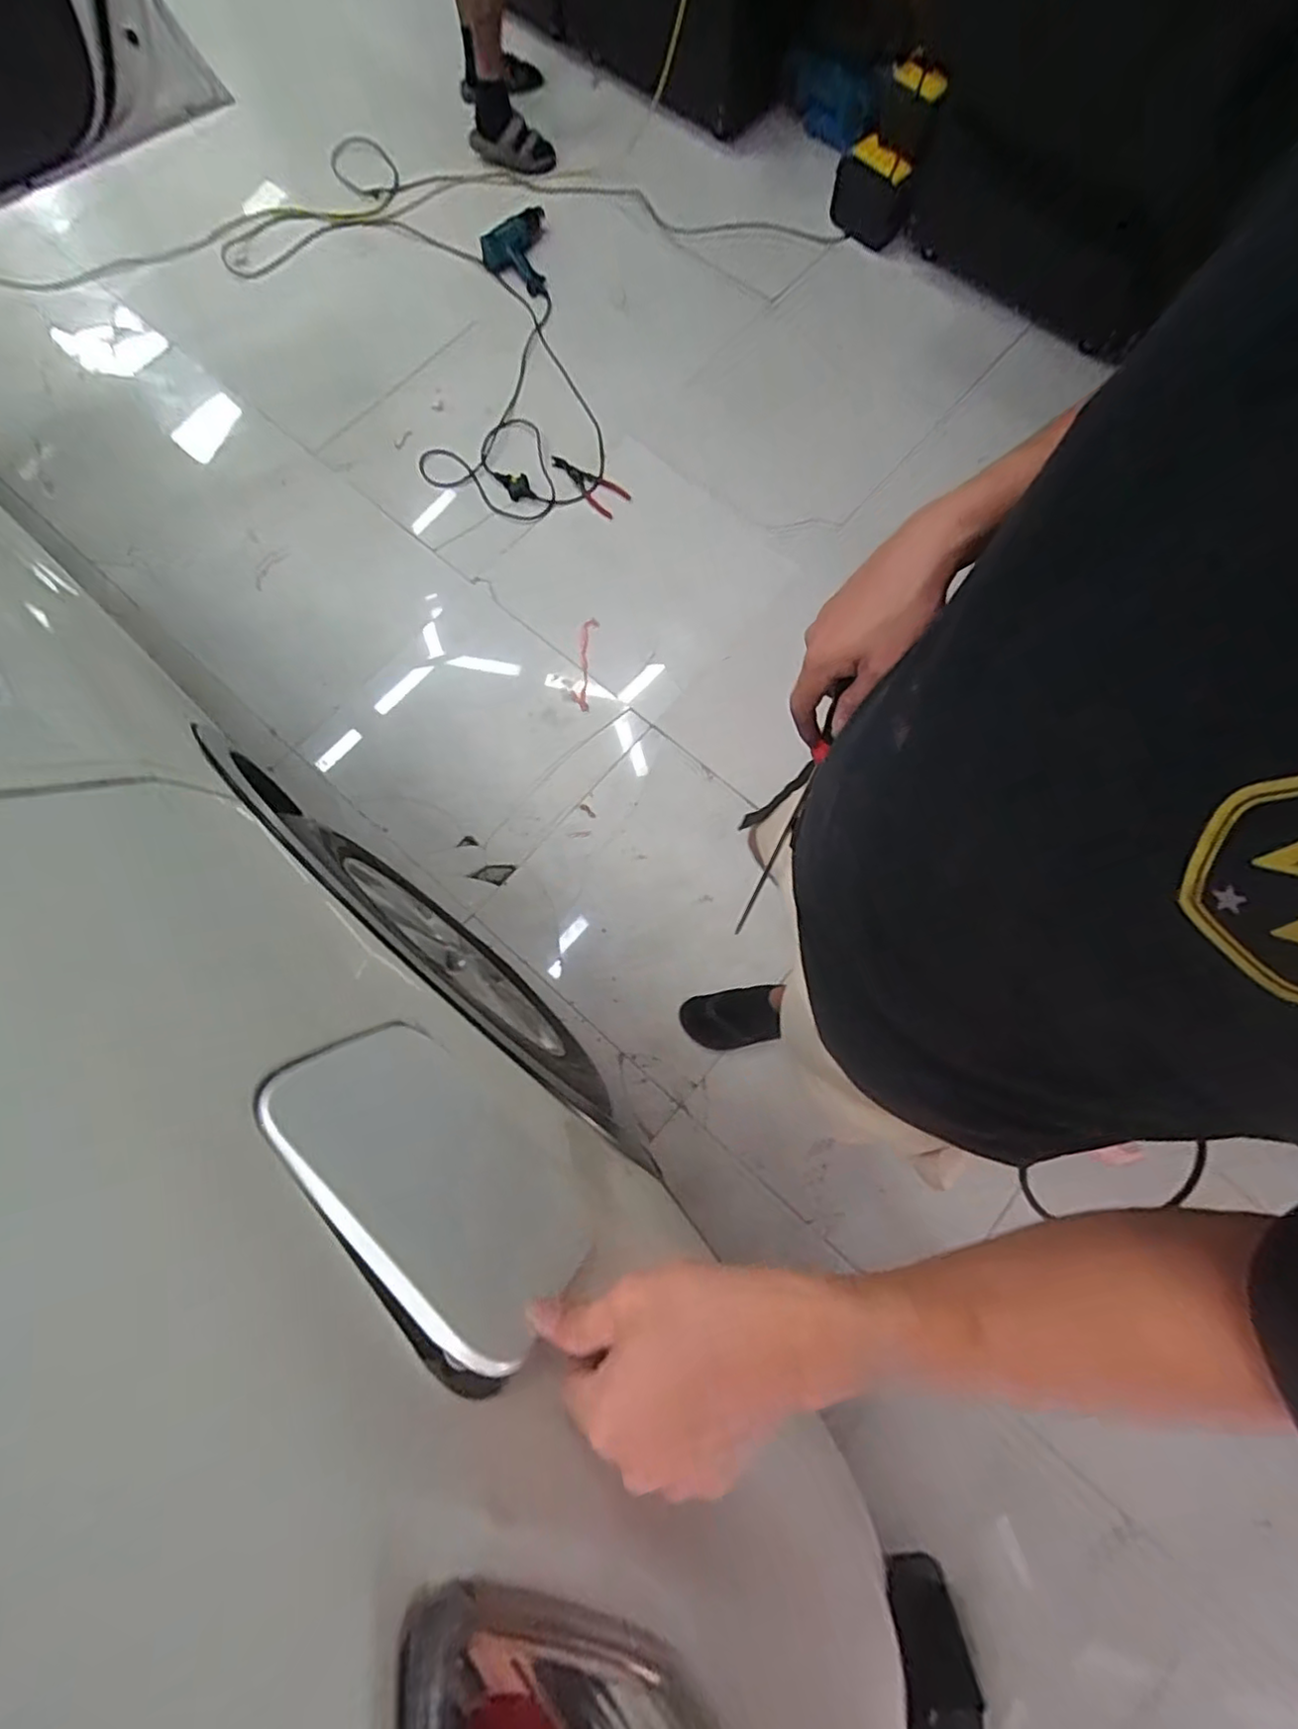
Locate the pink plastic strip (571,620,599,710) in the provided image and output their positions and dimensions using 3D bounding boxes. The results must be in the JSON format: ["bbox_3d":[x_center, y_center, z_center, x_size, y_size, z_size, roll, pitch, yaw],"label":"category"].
[{"bbox_3d":[-0.157,-0.484,1.588,0.044,0.020,0.240,5,76,3],"label":"pink plastic strip"}]

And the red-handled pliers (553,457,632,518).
[{"bbox_3d":[-0.157,-0.986,1.698,0.219,0.028,0.091,40,81,10],"label":"red-handled pliers"}]

